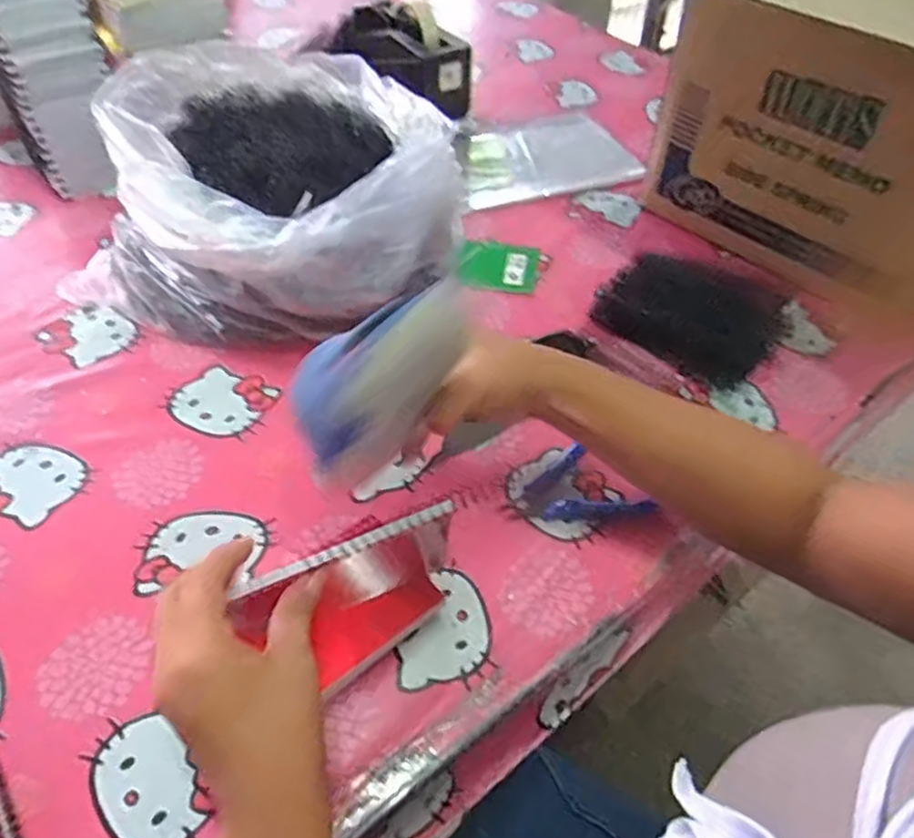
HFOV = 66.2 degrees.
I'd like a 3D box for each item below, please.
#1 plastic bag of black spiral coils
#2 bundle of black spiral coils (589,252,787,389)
[{"bbox_3d":[-0.154,-0.220,0.672,0.316,0.156,0.320,17,51,12],"label":"plastic bag of black spiral coils"},{"bbox_3d":[0.225,-0.105,0.675,0.161,0.018,0.141,36,57,25],"label":"bundle of black spiral coils"}]

